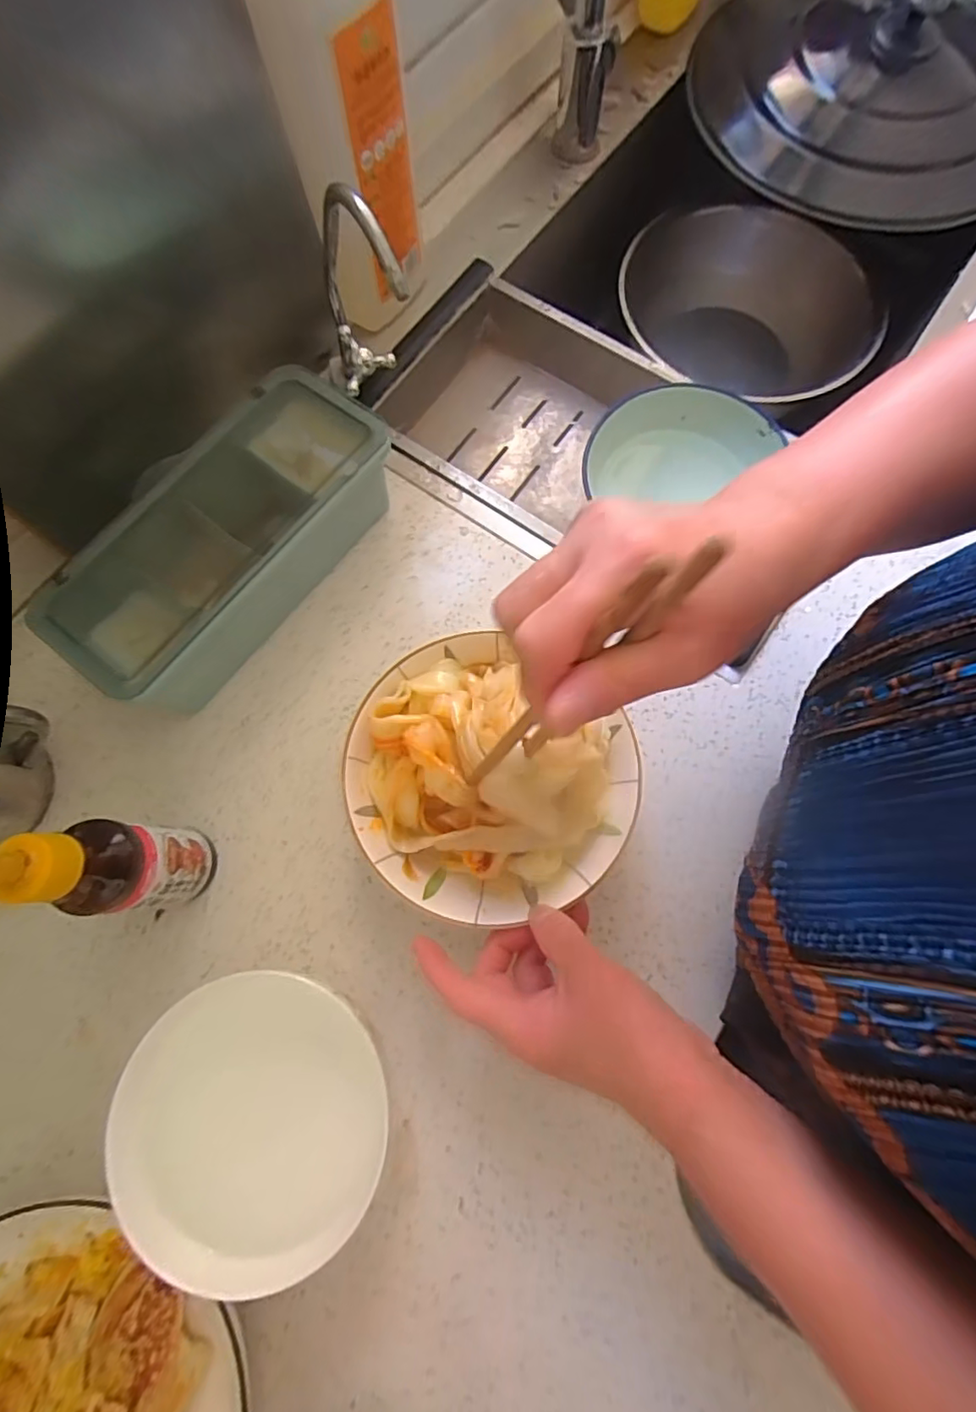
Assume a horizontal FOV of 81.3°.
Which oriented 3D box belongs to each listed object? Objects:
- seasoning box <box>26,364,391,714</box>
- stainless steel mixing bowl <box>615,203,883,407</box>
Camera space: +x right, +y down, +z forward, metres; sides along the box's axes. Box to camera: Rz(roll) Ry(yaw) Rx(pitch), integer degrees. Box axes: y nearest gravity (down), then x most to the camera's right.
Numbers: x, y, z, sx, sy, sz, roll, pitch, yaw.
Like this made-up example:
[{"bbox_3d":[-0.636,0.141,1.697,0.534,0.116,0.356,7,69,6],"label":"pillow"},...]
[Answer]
[{"bbox_3d":[-0.177,-0.114,0.404,0.101,0.084,0.238,38,79,10],"label":"seasoning box"},{"bbox_3d":[0.292,-0.447,0.672,0.286,0.092,0.275,24,77,7],"label":"stainless steel mixing bowl"}]

